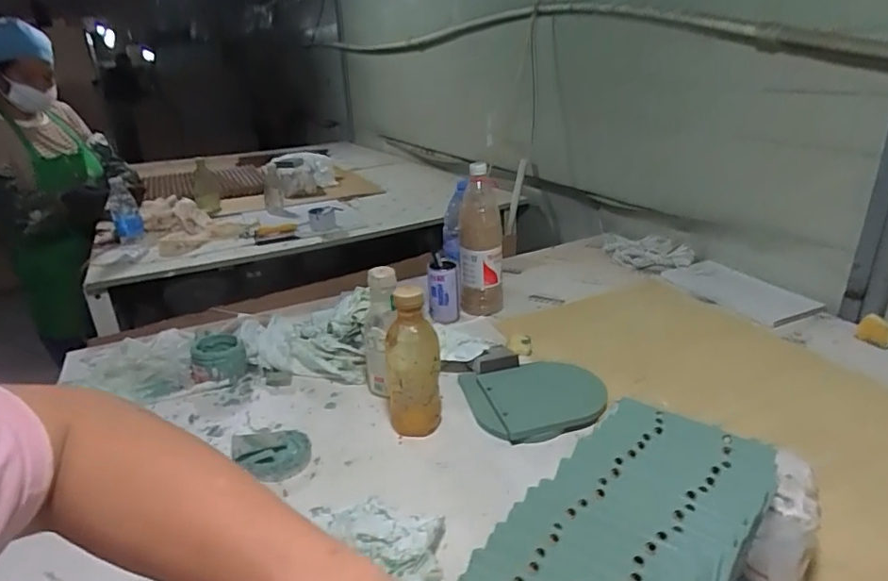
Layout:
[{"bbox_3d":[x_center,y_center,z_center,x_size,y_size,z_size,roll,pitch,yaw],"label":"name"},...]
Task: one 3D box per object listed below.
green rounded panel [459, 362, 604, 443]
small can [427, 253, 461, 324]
[{"bbox_3d":[0.134,0.157,0.806,0.186,0.043,0.167,-6,24,-9],"label":"green rounded panel"},{"bbox_3d":[-0.001,-0.001,1.113,0.065,0.135,0.055,-2,24,0],"label":"small can"}]

